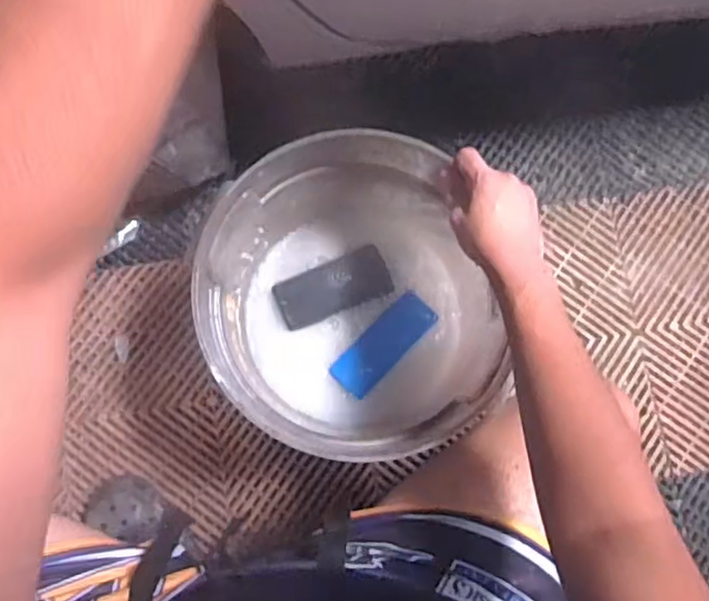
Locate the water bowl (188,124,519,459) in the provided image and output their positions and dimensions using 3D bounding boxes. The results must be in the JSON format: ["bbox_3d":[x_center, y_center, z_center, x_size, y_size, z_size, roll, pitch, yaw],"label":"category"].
[{"bbox_3d":[-0.005,0.009,0.716,0.279,0.216,0.307,-28,84,-6],"label":"water bowl"}]

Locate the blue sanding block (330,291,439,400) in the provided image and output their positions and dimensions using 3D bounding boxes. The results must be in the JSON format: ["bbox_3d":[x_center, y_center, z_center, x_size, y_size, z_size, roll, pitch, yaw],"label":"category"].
[{"bbox_3d":[0.037,0.054,0.811,0.053,0.014,0.144,44,83,4],"label":"blue sanding block"}]

